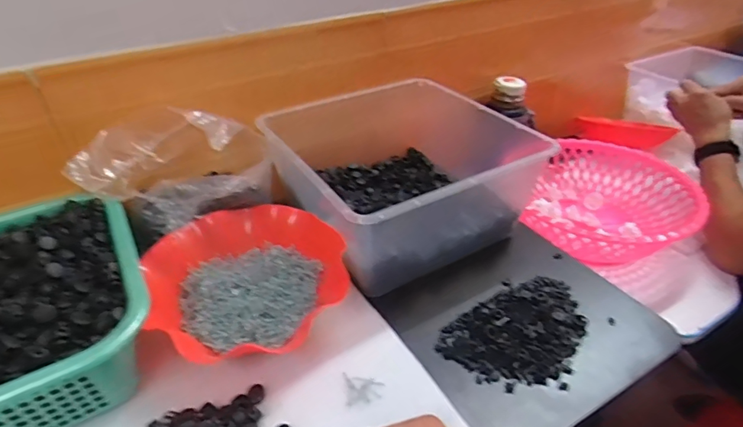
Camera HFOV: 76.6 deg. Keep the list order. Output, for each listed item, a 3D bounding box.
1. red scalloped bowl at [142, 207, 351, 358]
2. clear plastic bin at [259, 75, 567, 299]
[{"bbox_3d":[-0.140,0.070,0.535,0.198,0.054,0.203,-1,36,0],"label":"red scalloped bowl"},{"bbox_3d":[0.049,-0.067,0.677,0.350,0.142,0.322,-22,41,-26],"label":"clear plastic bin"}]

